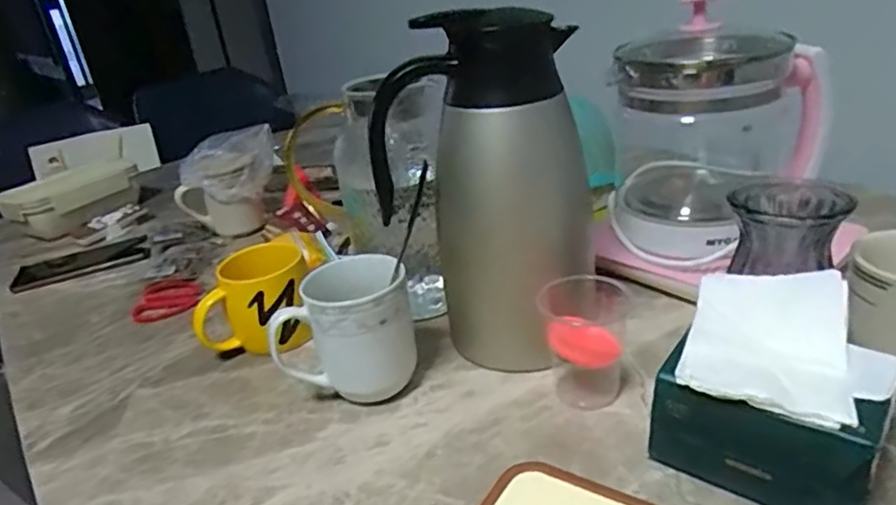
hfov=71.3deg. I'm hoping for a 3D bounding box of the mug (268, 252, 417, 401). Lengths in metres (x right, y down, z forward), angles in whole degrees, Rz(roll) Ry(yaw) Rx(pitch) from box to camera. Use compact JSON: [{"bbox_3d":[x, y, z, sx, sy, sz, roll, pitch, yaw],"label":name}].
[{"bbox_3d":[-0.081,0.068,0.511,0.104,0.106,0.071,-7,26,1],"label":"mug"}]

